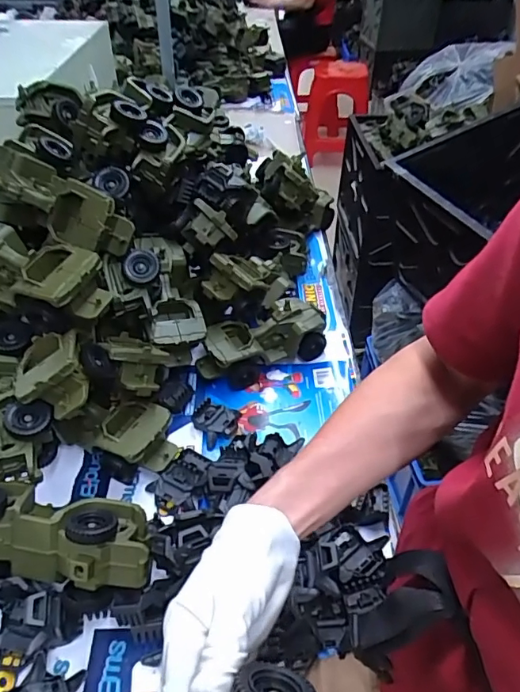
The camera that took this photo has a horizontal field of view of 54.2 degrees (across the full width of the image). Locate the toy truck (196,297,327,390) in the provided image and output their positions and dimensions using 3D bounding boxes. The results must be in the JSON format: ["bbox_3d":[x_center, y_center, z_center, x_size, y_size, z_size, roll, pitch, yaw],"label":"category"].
[{"bbox_3d":[0.002,-0.008,0.727,0.191,0.077,0.082,-19,47,-21],"label":"toy truck"}]

